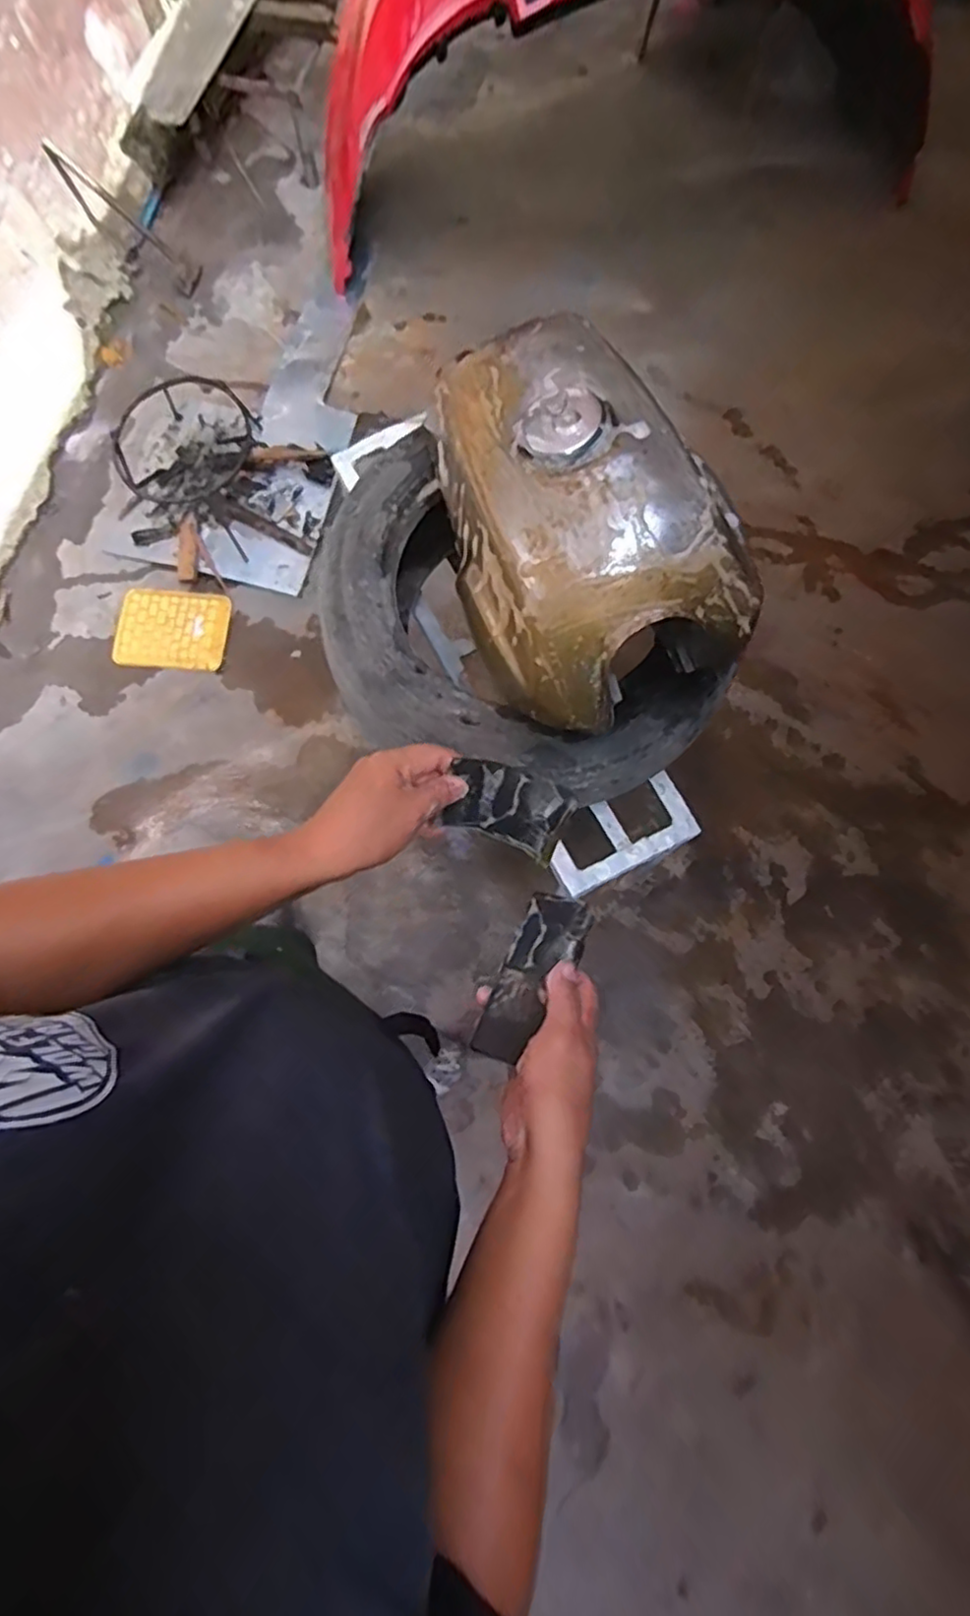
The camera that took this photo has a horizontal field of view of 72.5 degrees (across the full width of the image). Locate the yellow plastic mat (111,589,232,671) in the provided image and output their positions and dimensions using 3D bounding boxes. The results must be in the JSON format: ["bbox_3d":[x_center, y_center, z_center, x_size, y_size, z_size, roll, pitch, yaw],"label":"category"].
[{"bbox_3d":[-0.782,-0.447,1.651,0.264,0.027,0.204,3,76,-3],"label":"yellow plastic mat"}]

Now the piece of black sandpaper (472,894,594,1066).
[{"bbox_3d":[0.037,0.133,0.529,0.052,0.010,0.137,18,63,28],"label":"piece of black sandpaper"}]

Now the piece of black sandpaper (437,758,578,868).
[{"bbox_3d":[0.018,0.002,0.544,0.097,0.018,0.068,20,118,-4],"label":"piece of black sandpaper"}]

